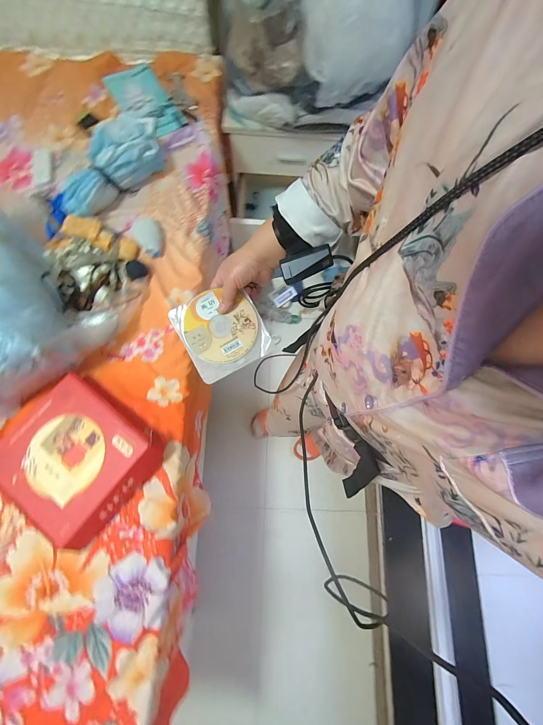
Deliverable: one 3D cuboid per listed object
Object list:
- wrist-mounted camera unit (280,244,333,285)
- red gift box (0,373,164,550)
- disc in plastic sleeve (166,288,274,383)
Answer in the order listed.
[{"bbox_3d":[0.048,-0.130,0.410,0.068,0.022,0.029,-19,74,12],"label":"wrist-mounted camera unit"},{"bbox_3d":[-0.445,0.215,0.686,0.304,0.057,0.291,37,77,9],"label":"red gift box"},{"bbox_3d":[-0.079,-0.049,0.479,0.124,0.009,0.129,-28,94,-1],"label":"disc in plastic sleeve"}]

